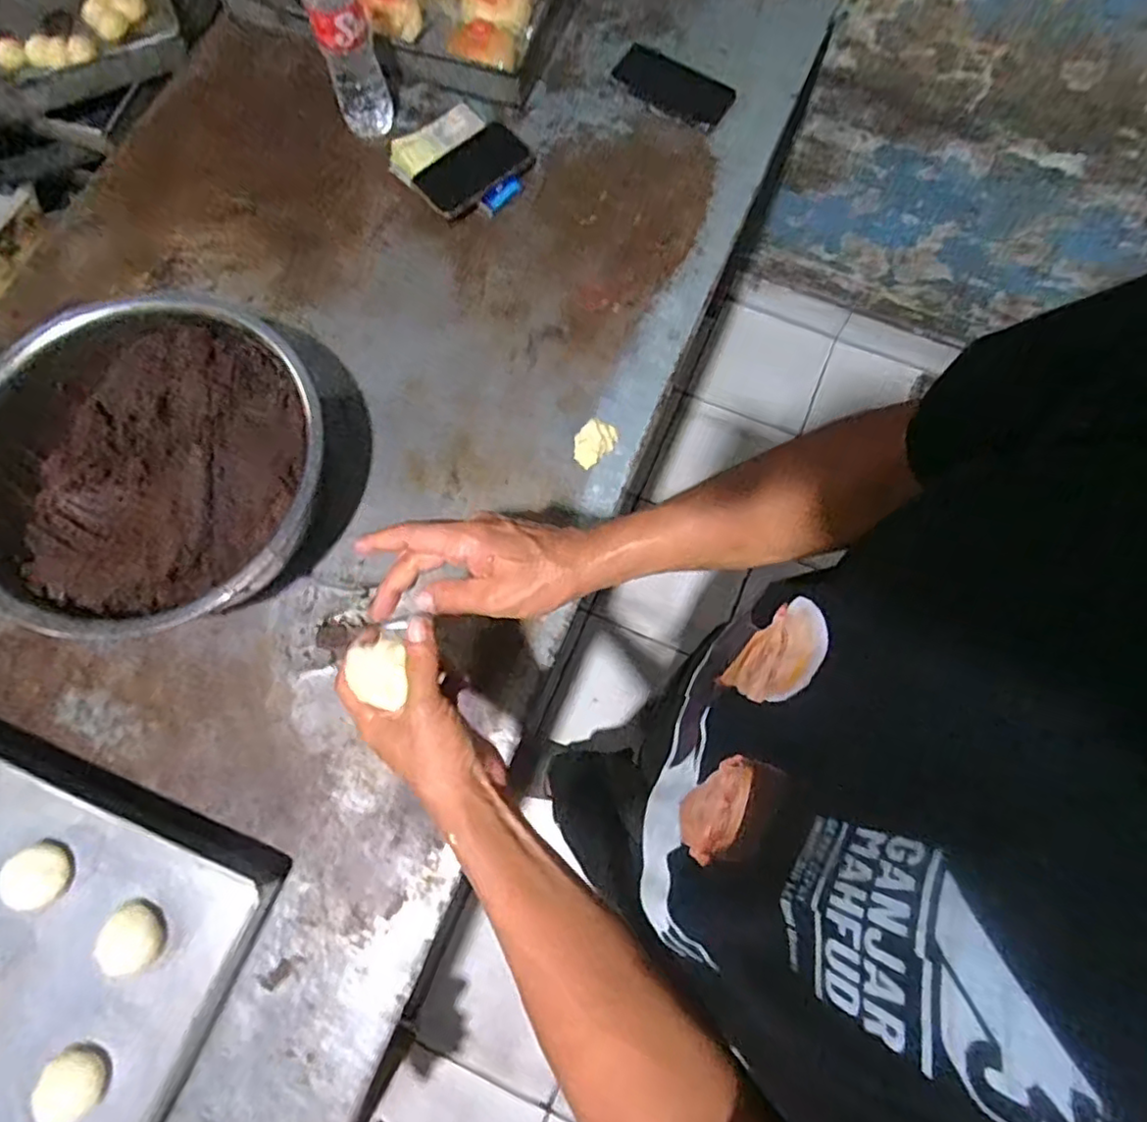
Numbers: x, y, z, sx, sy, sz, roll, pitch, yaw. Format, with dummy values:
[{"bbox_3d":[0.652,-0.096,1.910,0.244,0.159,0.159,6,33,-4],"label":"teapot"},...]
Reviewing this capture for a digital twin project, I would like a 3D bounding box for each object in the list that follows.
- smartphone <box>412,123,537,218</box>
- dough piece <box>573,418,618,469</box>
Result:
[{"bbox_3d":[-0.126,-0.501,0.828,0.084,0.014,0.142,43,79,11],"label":"smartphone"},{"bbox_3d":[0.024,-0.136,0.737,0.037,0.019,0.058,43,79,11],"label":"dough piece"}]

